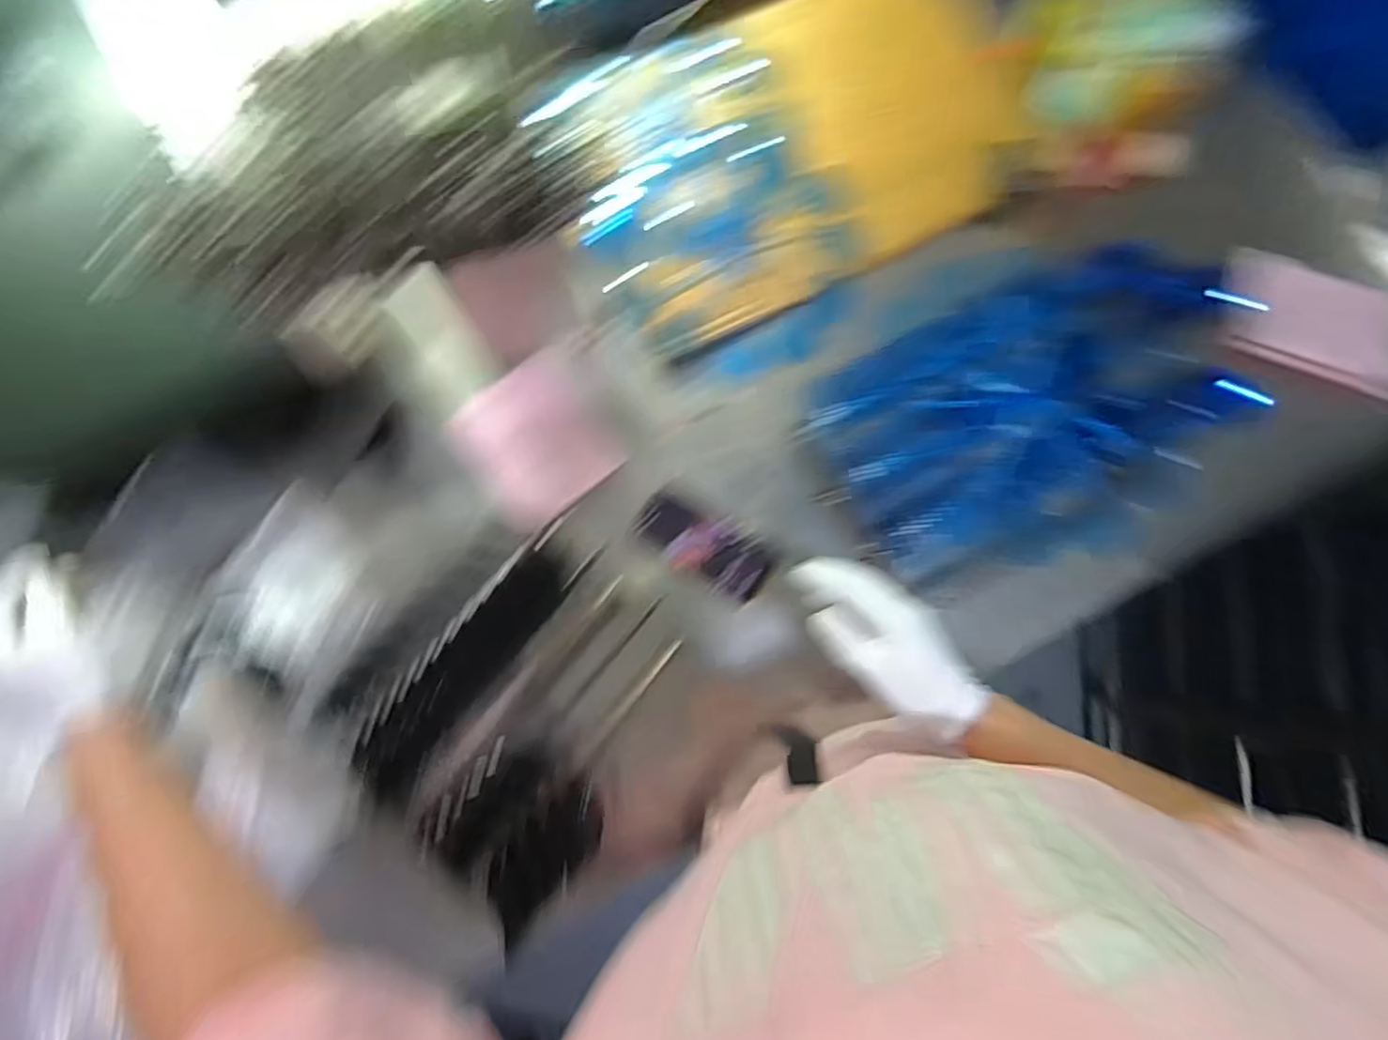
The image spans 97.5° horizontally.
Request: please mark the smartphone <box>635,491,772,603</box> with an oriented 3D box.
[{"bbox_3d":[0.012,0.027,0.675,0.150,0.012,0.071,33,81,5],"label":"smartphone"}]

